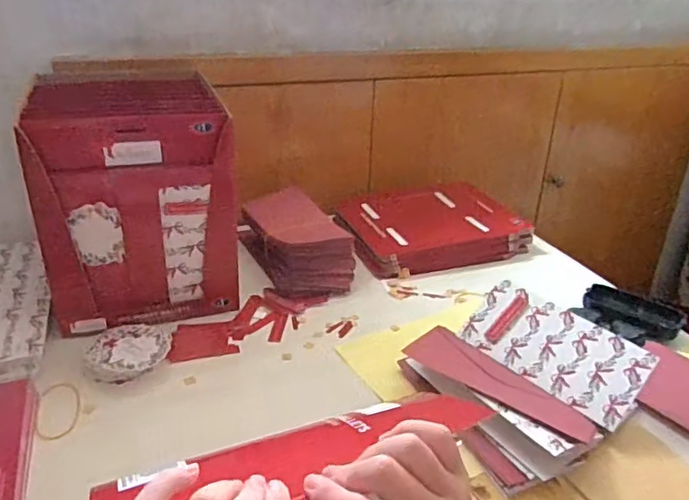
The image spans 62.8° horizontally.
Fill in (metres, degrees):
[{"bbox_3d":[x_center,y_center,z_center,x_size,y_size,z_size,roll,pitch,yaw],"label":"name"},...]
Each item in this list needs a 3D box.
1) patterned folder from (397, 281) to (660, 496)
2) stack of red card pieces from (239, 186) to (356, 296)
[{"bbox_3d":[0.169,0.121,0.555,0.183,0.071,0.186,-20,33,-36],"label":"patterned folder"},{"bbox_3d":[-0.067,-0.011,0.787,0.114,0.071,0.198,-13,30,-27],"label":"stack of red card pieces"}]

